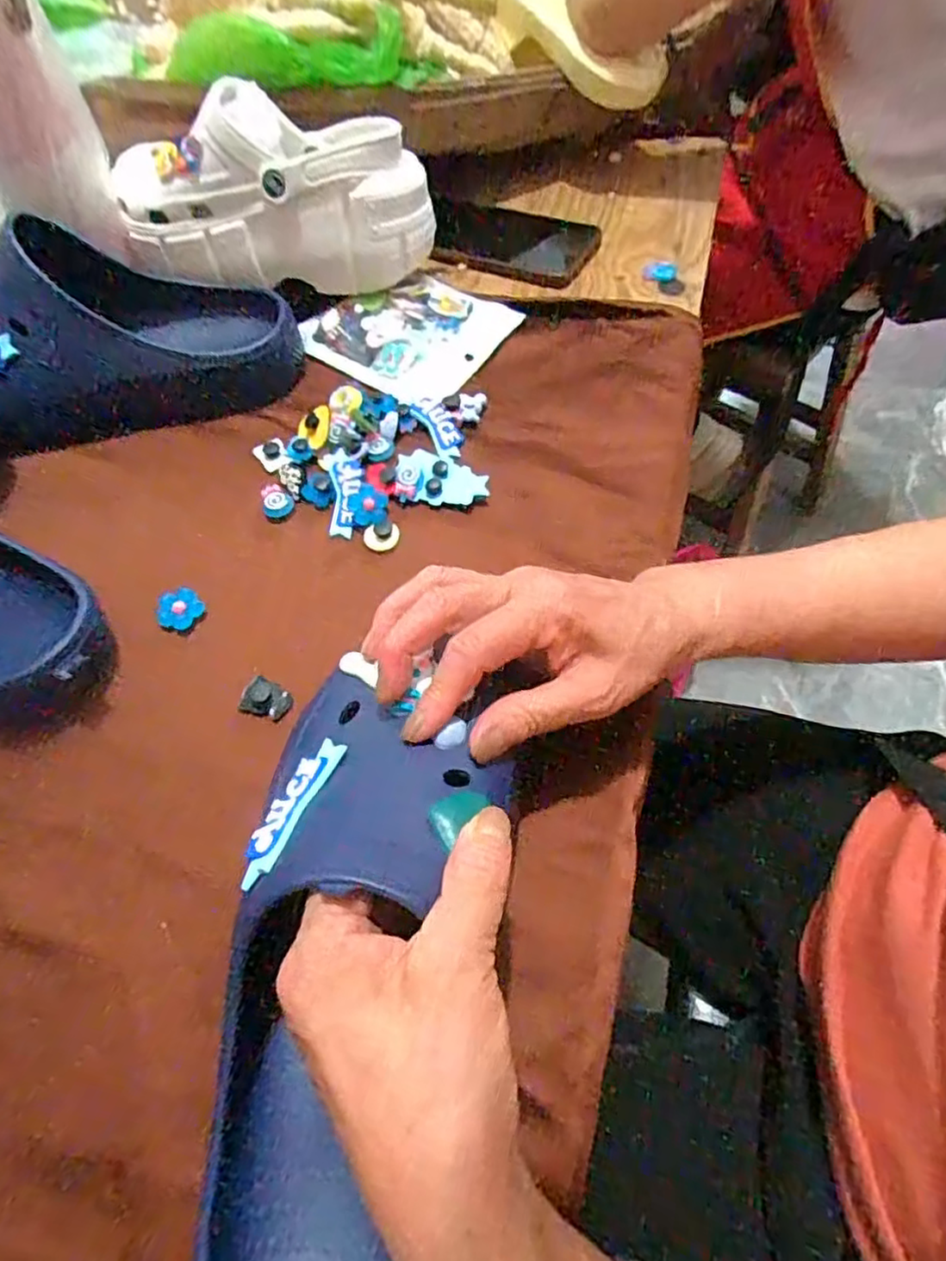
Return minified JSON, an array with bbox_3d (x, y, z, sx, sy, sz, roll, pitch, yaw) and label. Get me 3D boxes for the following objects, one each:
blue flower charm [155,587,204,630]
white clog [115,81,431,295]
[{"bbox_3d":[-0.166,-0.013,0.375,0.024,0.006,0.023,-1,59,1],"label":"blue flower charm"},{"bbox_3d":[-0.149,-0.310,0.480,0.241,0.102,0.085,5,59,4],"label":"white clog"}]

